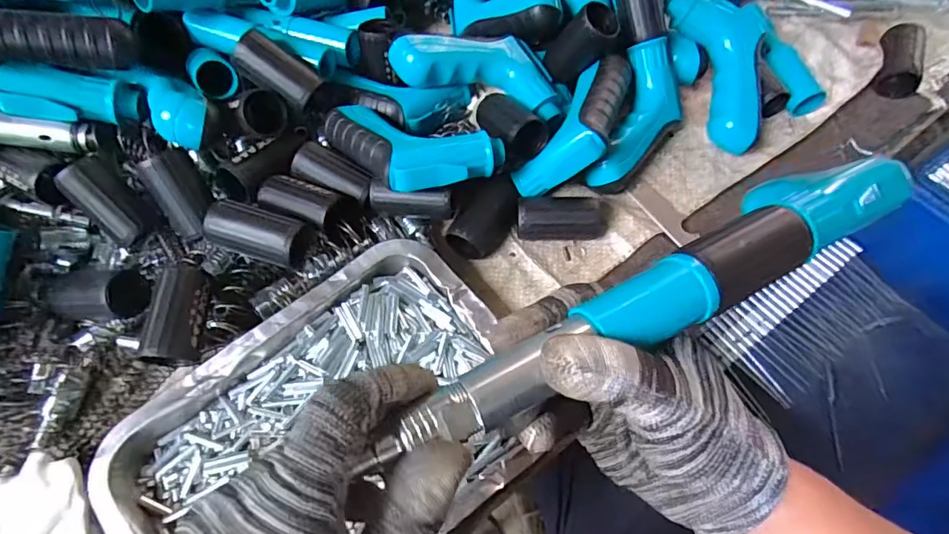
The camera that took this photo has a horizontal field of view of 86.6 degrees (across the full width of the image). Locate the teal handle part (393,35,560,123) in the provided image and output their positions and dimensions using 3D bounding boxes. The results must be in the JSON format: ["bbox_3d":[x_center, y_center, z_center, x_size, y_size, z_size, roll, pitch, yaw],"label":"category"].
[{"bbox_3d":[0.006,-0.169,0.410,0.137,0.030,0.067,13,66,6],"label":"teal handle part"}]

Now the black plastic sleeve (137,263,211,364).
[{"bbox_3d":[-0.198,0.033,0.340,0.030,0.028,0.067,0,65,0],"label":"black plastic sleeve"}]

